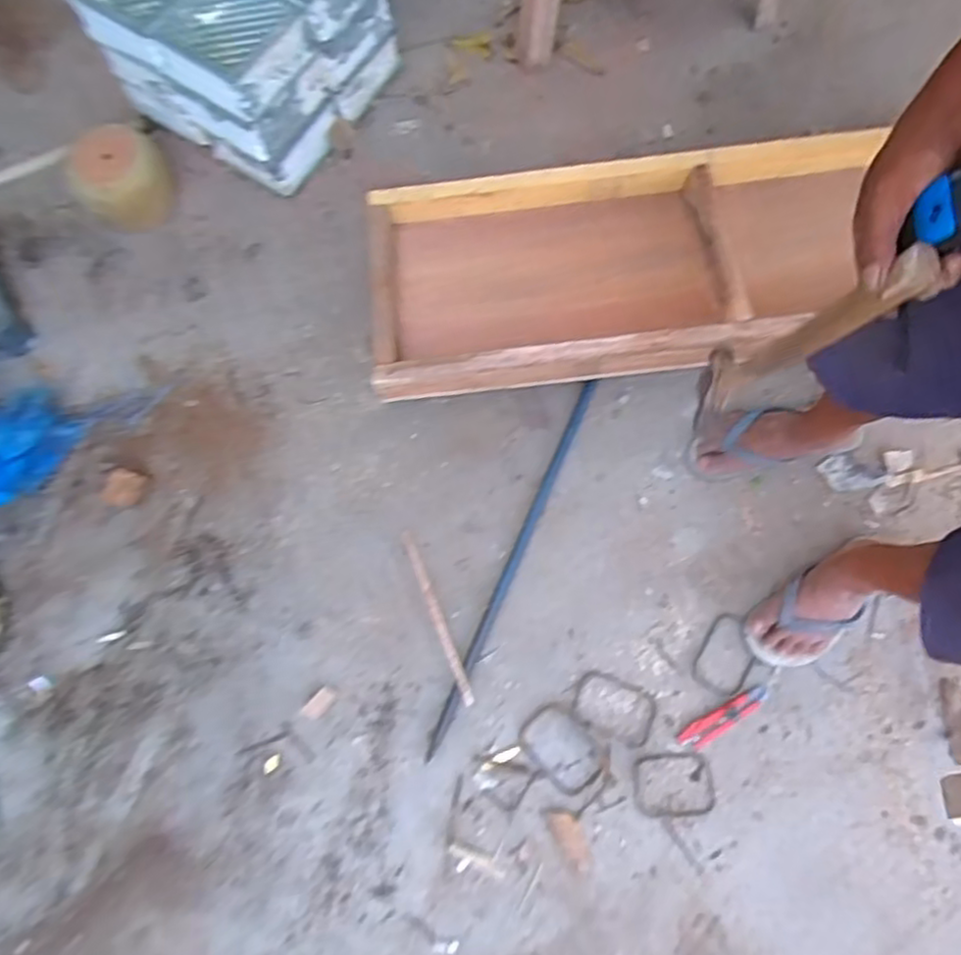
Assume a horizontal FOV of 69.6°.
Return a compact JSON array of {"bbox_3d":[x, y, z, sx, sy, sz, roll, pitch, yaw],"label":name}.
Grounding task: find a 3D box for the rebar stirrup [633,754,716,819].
[{"bbox_3d":[0.286,0.456,1.027,0.118,0.004,0.088,-3,74,1],"label":"rebar stirrup"}]

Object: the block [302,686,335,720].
[{"bbox_3d":[-0.247,0.348,1.062,0.026,0.028,0.054,43,80,12],"label":"block"}]

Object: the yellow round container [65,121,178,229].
[{"bbox_3d":[-0.658,-0.544,1.261,0.171,0.147,0.141,-28,75,-4],"label":"yellow round container"}]

